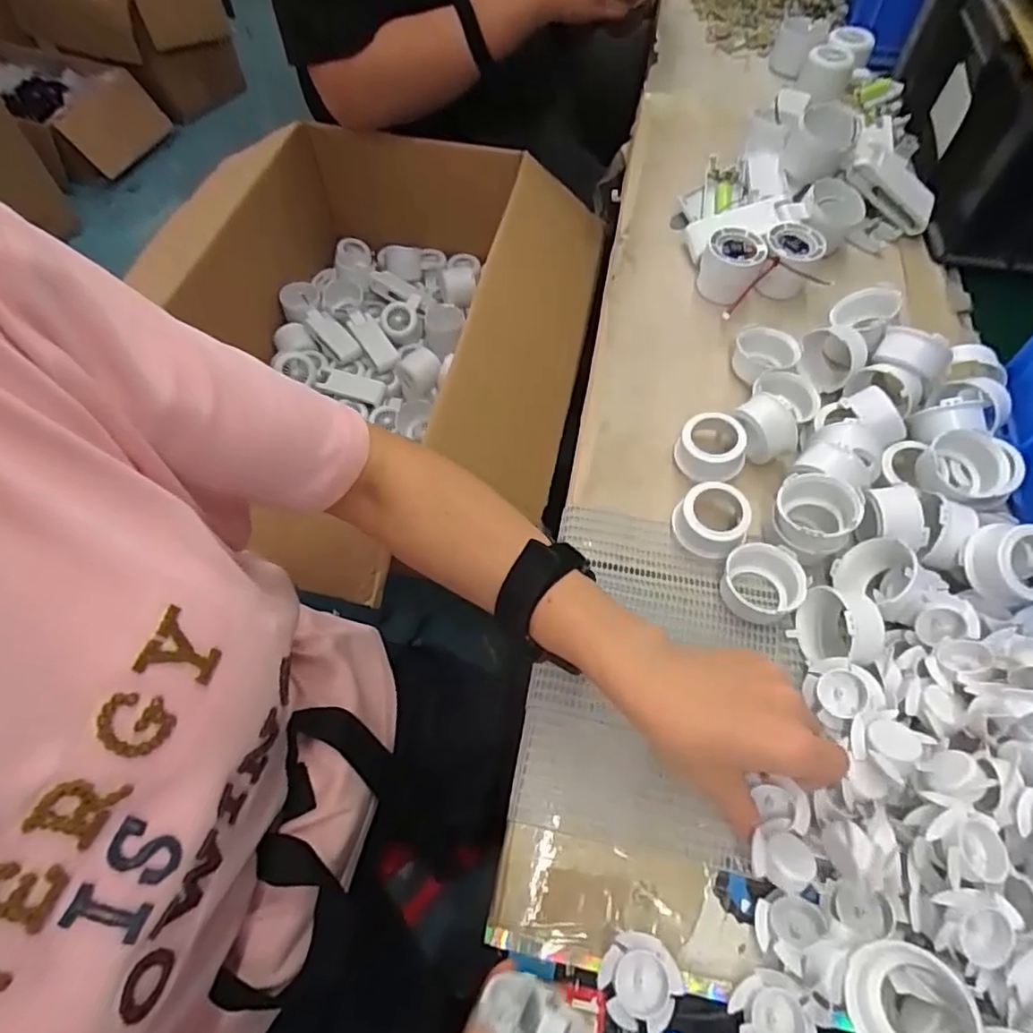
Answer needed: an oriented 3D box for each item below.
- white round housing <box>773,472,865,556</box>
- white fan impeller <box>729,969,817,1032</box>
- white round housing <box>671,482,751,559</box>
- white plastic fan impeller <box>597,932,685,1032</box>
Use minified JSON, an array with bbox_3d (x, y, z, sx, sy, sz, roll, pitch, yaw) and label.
[{"bbox_3d":[0.211,0.000,0.430,0.055,0.048,0.056,2,60,-3],"label":"white round housing"},{"bbox_3d":[0.130,0.256,0.306,0.036,0.014,0.038,2,60,-3],"label":"white fan impeller"},{"bbox_3d":[0.140,0.002,0.434,0.047,0.030,0.045,2,60,-3],"label":"white round housing"},{"bbox_3d":[0.063,0.239,0.310,0.040,0.014,0.037,2,60,-3],"label":"white plastic fan impeller"}]

